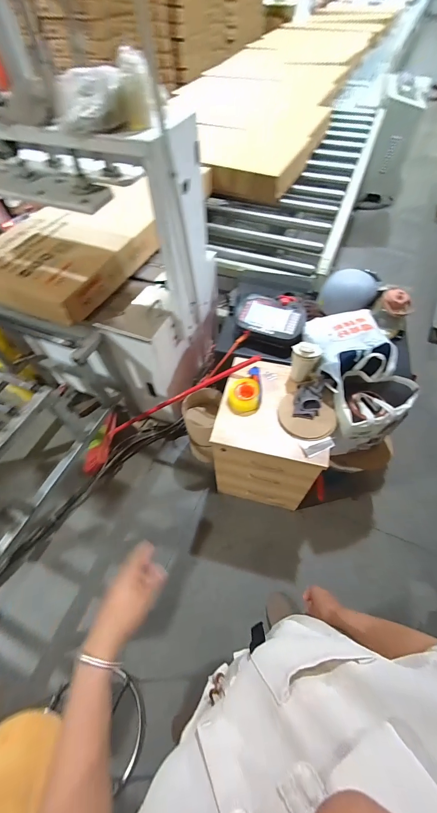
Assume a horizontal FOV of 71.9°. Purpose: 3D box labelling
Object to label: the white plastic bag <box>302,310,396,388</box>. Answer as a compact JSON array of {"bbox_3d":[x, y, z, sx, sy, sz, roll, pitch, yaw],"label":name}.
[{"bbox_3d":[0.472,-0.230,1.111,0.261,0.134,0.313,-4,57,-1],"label":"white plastic bag"}]

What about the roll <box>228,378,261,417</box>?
[{"bbox_3d":[0.093,-0.045,1.100,0.118,0.060,0.137,-2,57,0],"label":"roll"}]

